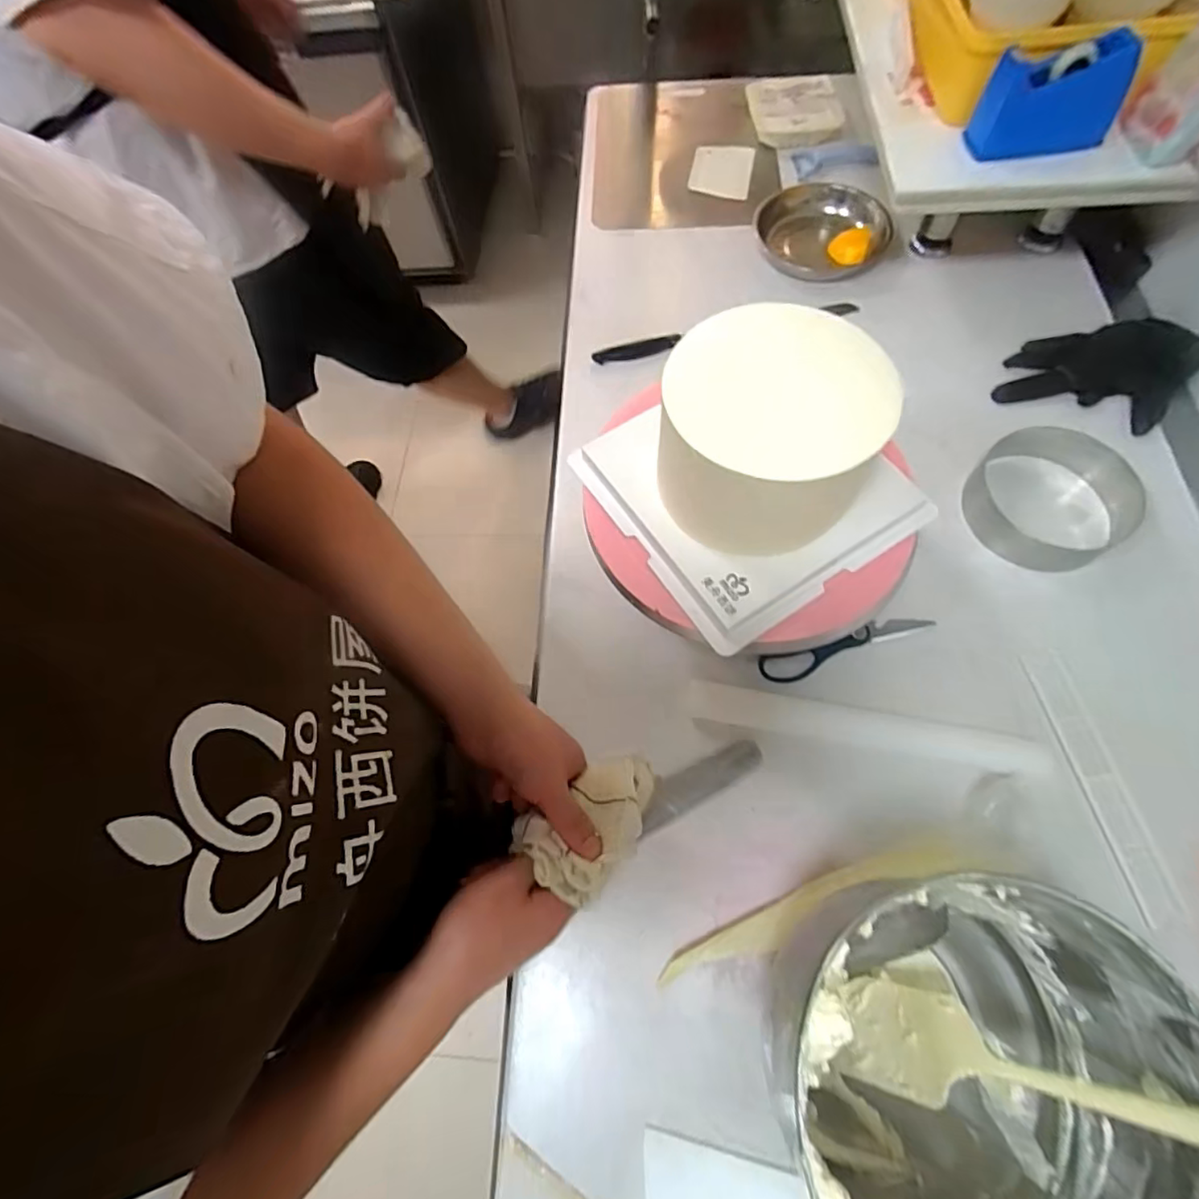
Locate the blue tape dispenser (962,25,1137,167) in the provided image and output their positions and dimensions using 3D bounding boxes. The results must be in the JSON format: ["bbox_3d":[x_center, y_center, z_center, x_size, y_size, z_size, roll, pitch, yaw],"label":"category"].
[{"bbox_3d":[0.488,-0.538,0.628,0.128,0.090,0.063,-8,66,2],"label":"blue tape dispenser"}]

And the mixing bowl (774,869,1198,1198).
[{"bbox_3d":[0.219,0.307,0.370,0.219,0.211,0.199,-18,66,-3],"label":"mixing bowl"}]

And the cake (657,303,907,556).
[{"bbox_3d":[0.128,-0.131,0.456,0.154,0.112,0.156,6,67,8],"label":"cake"}]

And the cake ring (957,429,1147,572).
[{"bbox_3d":[0.492,-0.113,0.638,0.143,0.054,0.160,-33,67,-10],"label":"cake ring"}]

